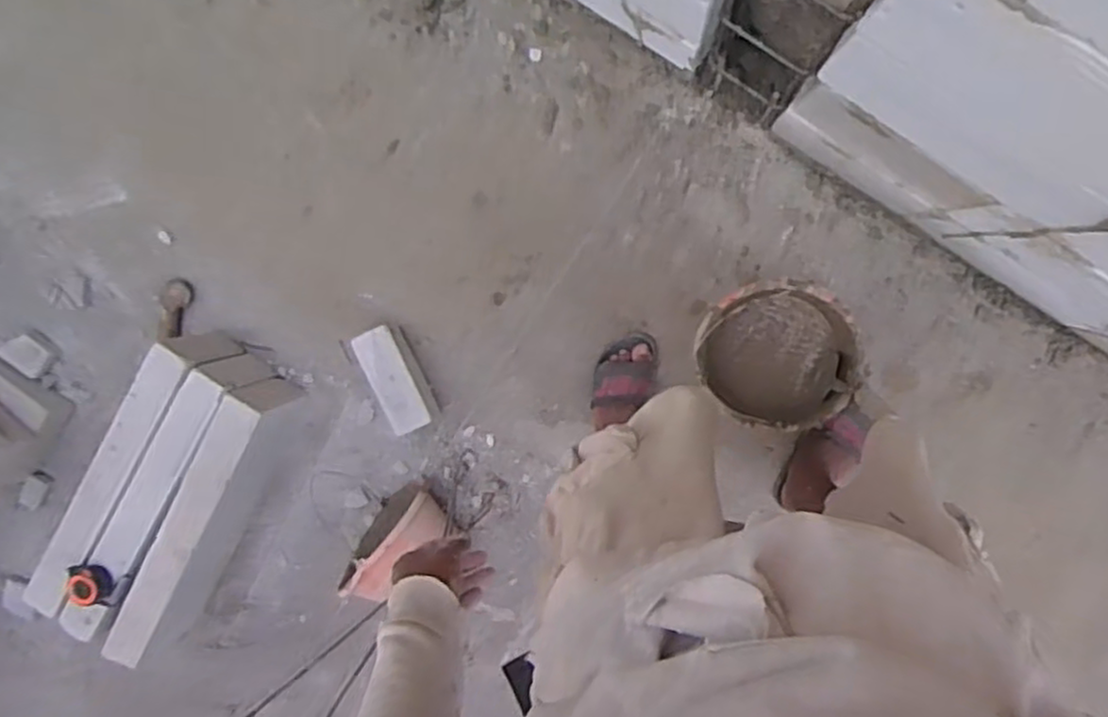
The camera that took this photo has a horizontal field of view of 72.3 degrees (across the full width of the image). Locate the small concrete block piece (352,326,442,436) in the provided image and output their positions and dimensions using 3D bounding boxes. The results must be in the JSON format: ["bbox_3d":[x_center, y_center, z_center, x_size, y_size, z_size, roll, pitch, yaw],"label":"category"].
[{"bbox_3d":[-0.291,0.039,1.429,0.079,0.111,0.201,-22,94,10],"label":"small concrete block piece"}]

